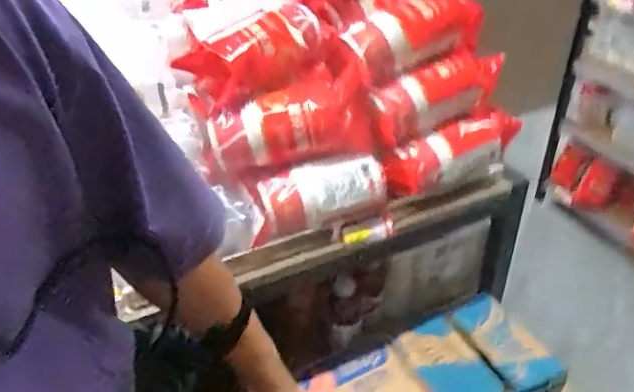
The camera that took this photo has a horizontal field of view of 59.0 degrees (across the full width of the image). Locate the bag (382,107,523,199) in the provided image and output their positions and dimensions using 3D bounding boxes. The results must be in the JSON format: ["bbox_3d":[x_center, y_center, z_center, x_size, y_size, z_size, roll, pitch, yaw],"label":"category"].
[{"bbox_3d":[0.252,-0.074,0.993,0.301,0.085,0.086,-22,42,-25],"label":"bag"}]

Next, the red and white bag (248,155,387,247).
[{"bbox_3d":[0.004,-0.009,0.916,0.217,0.099,0.082,-14,39,-16],"label":"red and white bag"}]

